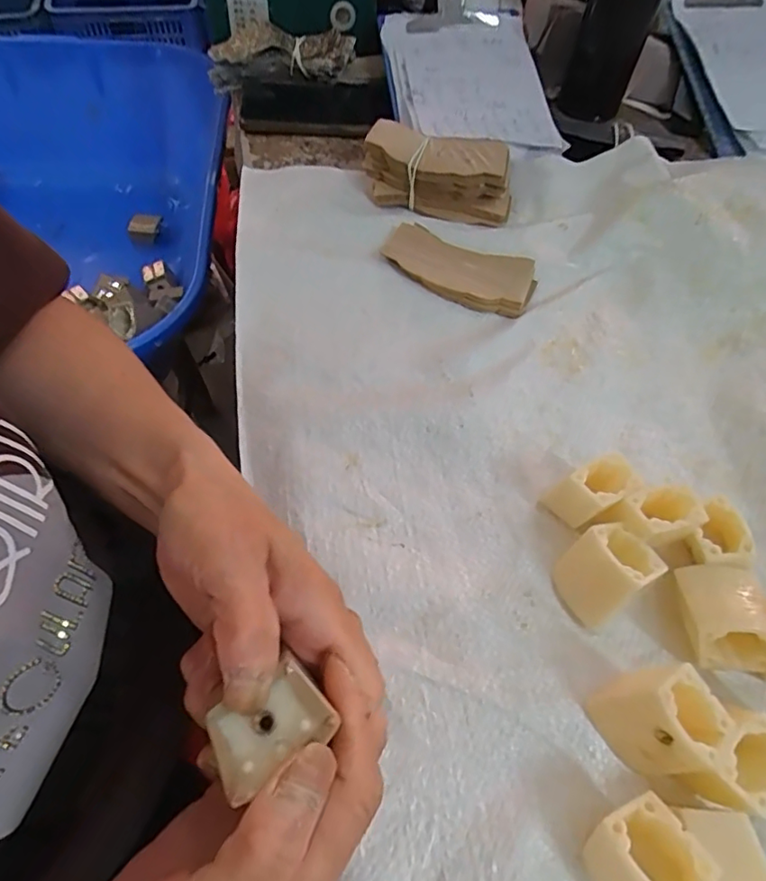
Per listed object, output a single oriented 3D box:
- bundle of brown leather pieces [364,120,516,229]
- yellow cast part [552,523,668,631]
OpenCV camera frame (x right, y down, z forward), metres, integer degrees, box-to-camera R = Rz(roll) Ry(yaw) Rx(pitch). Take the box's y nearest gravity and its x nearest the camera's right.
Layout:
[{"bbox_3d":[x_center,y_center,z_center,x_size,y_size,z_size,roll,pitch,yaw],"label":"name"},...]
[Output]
[{"bbox_3d":[0.046,-0.222,0.449,0.123,0.038,0.065,9,57,1],"label":"bundle of brown leather pieces"},{"bbox_3d":[0.111,0.065,0.274,0.039,0.038,0.036,-32,65,-22],"label":"yellow cast part"}]

